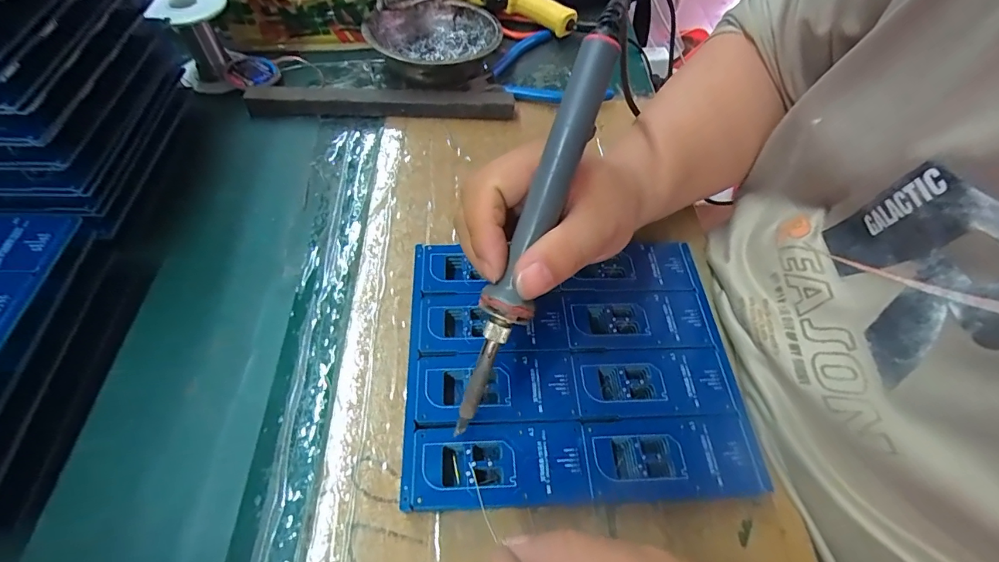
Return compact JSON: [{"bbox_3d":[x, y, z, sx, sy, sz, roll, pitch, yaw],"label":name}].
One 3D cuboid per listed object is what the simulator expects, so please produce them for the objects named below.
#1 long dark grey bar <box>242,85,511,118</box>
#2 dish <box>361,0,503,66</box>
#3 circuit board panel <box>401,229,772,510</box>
[{"bbox_3d":[-0.108,-0.162,0.406,0.237,0.020,0.024,0,57,-3],"label":"long dark grey bar"},{"bbox_3d":[-0.064,-0.235,0.439,0.127,0.041,0.105,-18,60,-14],"label":"dish"},{"bbox_3d":[0.040,0.047,0.273,0.189,0.019,0.157,-2,57,-3],"label":"circuit board panel"}]

